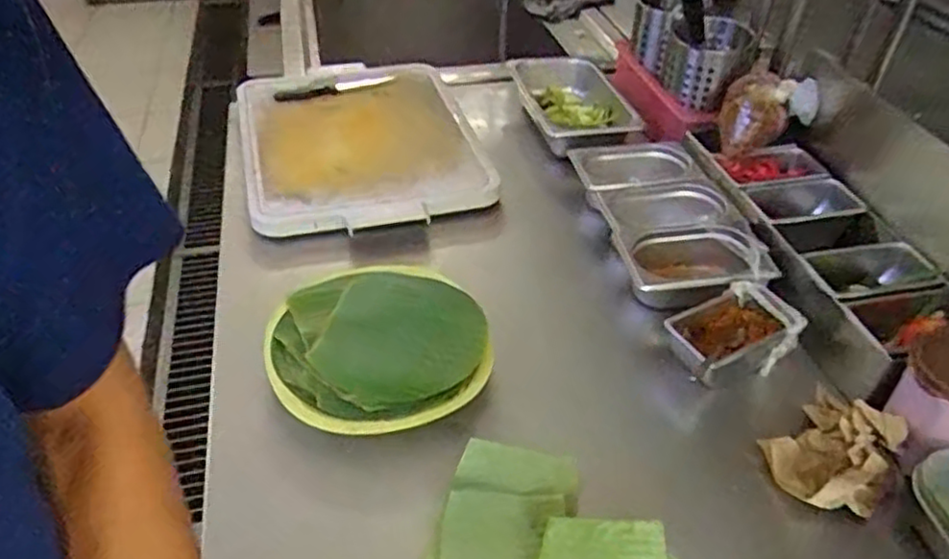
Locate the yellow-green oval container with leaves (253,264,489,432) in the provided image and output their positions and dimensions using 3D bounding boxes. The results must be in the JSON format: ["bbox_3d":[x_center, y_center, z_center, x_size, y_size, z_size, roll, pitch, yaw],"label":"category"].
[{"bbox_3d":[-0.104,0.062,0.750,0.233,0.050,0.249,-2,42,-4],"label":"yellow-green oval container with leaves"}]

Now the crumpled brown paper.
[{"bbox_3d":[0.345,0.154,0.656,0.126,0.068,0.105,-30,50,-31],"label":"crumpled brown paper"}]

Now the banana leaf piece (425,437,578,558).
[{"bbox_3d":[0.019,0.226,0.591,0.105,0.025,0.188,12,43,11],"label":"banana leaf piece"}]

